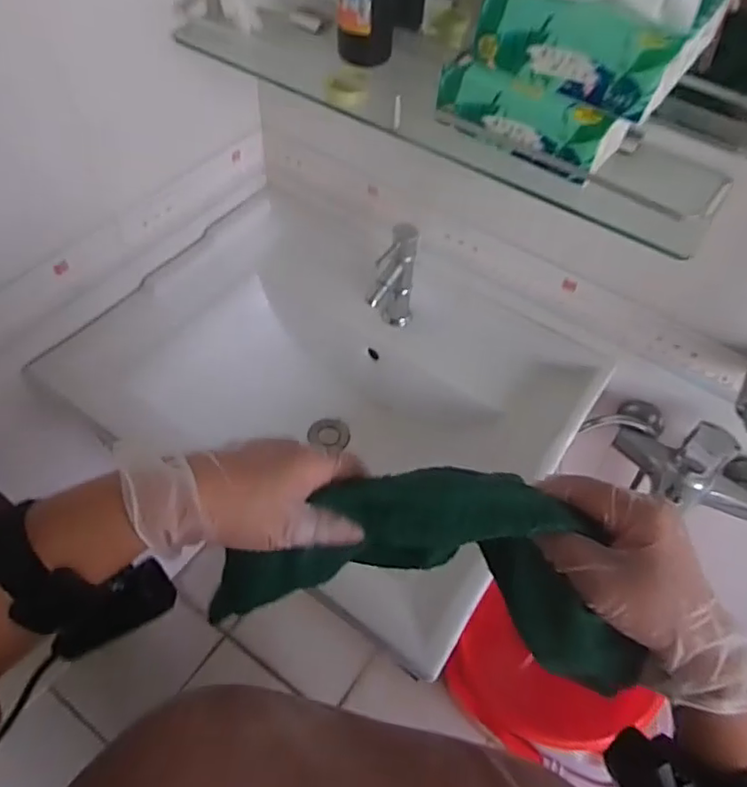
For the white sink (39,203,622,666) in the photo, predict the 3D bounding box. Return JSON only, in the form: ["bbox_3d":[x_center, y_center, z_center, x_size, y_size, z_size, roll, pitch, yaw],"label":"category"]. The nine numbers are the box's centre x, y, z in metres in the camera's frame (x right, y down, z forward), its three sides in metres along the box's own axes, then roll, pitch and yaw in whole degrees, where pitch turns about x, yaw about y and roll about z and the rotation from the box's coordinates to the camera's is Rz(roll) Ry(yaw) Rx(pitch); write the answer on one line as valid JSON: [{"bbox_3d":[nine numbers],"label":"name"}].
[{"bbox_3d":[-0.059,0.007,0.792,0.584,0.244,0.436,31,58,17],"label":"white sink"}]

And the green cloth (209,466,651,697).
[{"bbox_3d":[0.025,0.106,0.370,0.268,0.131,0.036,5,16,13],"label":"green cloth"}]

